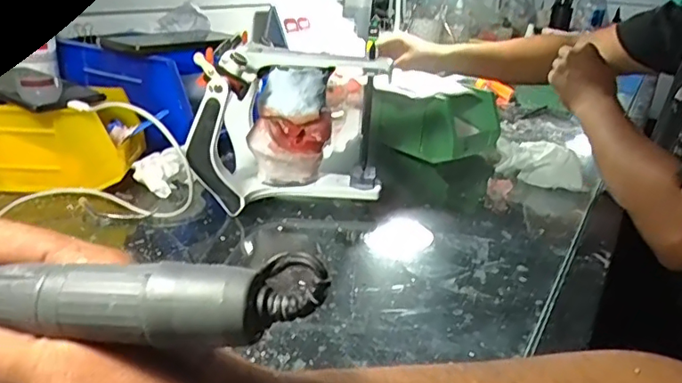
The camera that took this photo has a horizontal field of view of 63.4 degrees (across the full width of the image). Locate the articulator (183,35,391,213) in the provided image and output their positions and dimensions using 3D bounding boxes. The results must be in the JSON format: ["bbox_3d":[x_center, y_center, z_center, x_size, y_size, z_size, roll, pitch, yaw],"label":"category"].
[{"bbox_3d":[-0.059,-0.067,0.560,0.179,0.155,0.132,-4,24,-17],"label":"articulator"}]

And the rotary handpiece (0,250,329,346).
[{"bbox_3d":[-0.080,0.036,0.190,0.149,0.020,0.023,-2,21,9],"label":"rotary handpiece"}]

